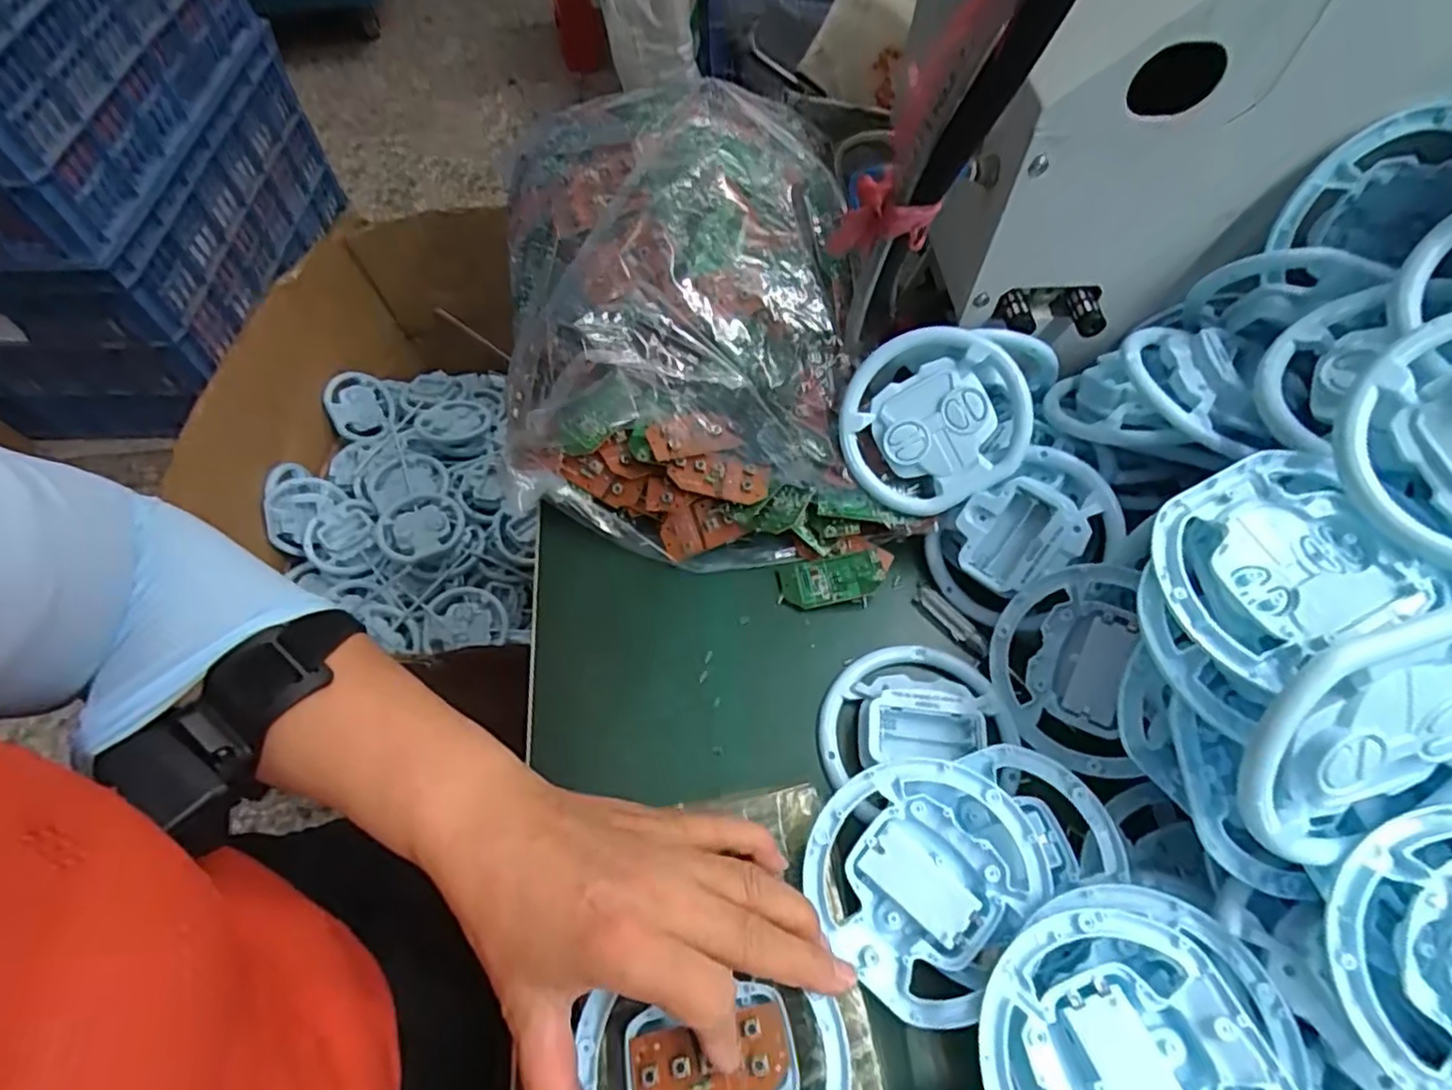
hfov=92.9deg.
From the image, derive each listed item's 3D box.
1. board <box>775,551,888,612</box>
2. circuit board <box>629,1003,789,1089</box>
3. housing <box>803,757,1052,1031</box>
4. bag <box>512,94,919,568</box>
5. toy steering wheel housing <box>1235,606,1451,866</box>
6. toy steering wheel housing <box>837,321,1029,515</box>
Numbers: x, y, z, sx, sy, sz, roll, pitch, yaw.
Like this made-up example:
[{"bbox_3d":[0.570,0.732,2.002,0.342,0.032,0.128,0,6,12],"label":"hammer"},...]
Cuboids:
[{"bbox_3d":[0.063,0.021,0.414,0.061,0.009,0.028,-13,69,4],"label":"board"},{"bbox_3d":[-0.006,0.203,0.269,0.060,0.007,0.029,-8,60,-8],"label":"circuit board"},{"bbox_3d":[0.086,0.148,0.312,0.096,0.021,0.096,0,71,-1],"label":"housing"},{"bbox_3d":[-0.033,-0.151,0.447,0.222,0.131,0.322,-11,60,-6],"label":"bag"},{"bbox_3d":[0.223,0.065,0.238,0.094,0.016,0.101,31,104,-20],"label":"toy steering wheel housing"},{"bbox_3d":[0.119,-0.073,0.402,0.106,0.018,0.098,1,98,9],"label":"toy steering wheel housing"}]

